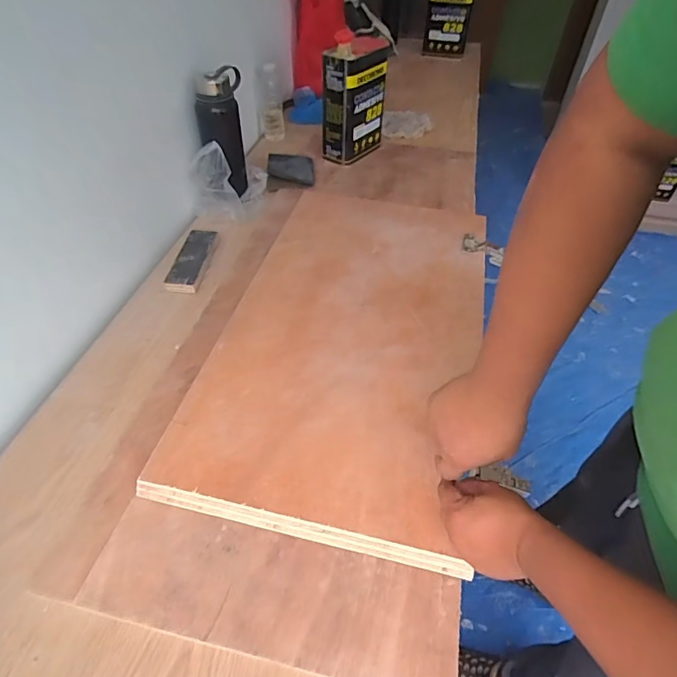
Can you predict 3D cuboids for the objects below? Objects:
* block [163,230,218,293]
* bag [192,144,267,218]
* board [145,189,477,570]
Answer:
[{"bbox_3d":[-0.287,-0.158,0.895,0.062,0.019,0.184,3,47,2],"label":"block"},{"bbox_3d":[-0.223,-0.350,0.995,0.177,0.133,0.115,-33,56,-28],"label":"bag"},{"bbox_3d":[0.029,-0.047,0.771,0.391,0.019,0.733,10,48,8],"label":"board"}]

